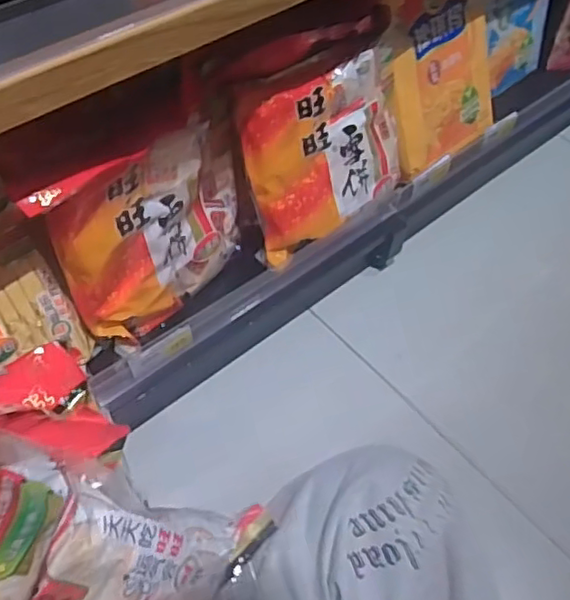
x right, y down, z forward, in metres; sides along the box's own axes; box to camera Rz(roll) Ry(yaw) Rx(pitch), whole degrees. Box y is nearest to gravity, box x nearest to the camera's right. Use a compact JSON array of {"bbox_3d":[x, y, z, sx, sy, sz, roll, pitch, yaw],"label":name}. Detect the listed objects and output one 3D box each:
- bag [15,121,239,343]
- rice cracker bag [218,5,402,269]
[{"bbox_3d":[-0.131,-0.079,0.646,0.054,0.225,0.242,38,61,21],"label":"bag"},{"bbox_3d":[0.050,-0.202,0.737,0.245,0.246,0.090,-28,39,-22],"label":"rice cracker bag"}]

